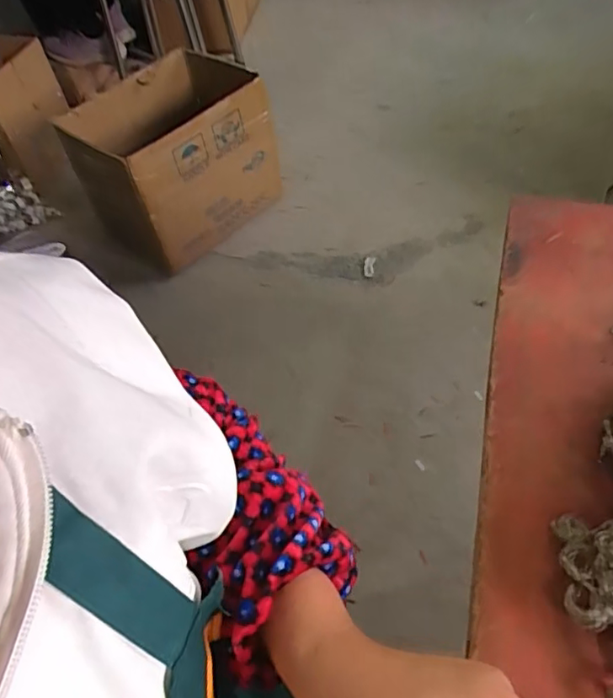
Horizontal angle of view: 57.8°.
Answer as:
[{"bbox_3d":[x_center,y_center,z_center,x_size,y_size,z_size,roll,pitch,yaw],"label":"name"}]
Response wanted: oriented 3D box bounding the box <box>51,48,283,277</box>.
[{"bbox_3d":[-0.301,-0.432,1.317,0.412,0.339,0.290,-37,57,-20],"label":"box"}]

